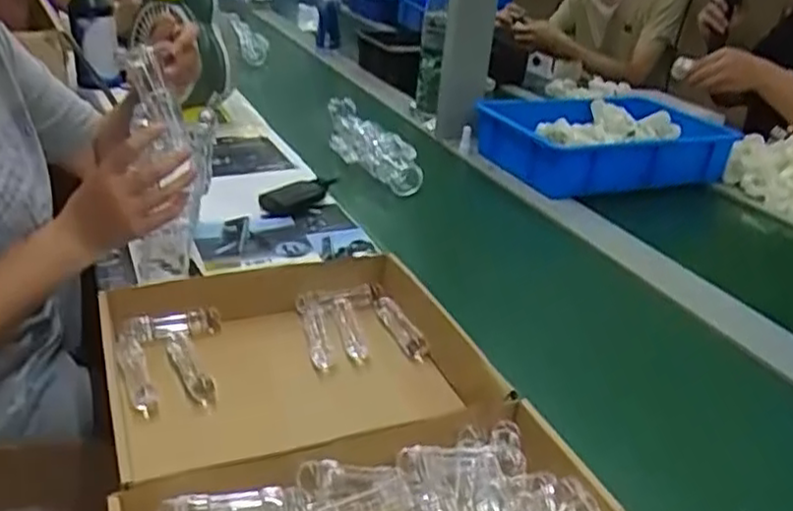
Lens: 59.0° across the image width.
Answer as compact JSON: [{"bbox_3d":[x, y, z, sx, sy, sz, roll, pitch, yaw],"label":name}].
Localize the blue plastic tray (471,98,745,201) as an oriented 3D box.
[{"bbox_3d":[0.369,-0.212,1.278,0.408,0.095,0.295,-7,30,-20],"label":"blue plastic tray"}]

